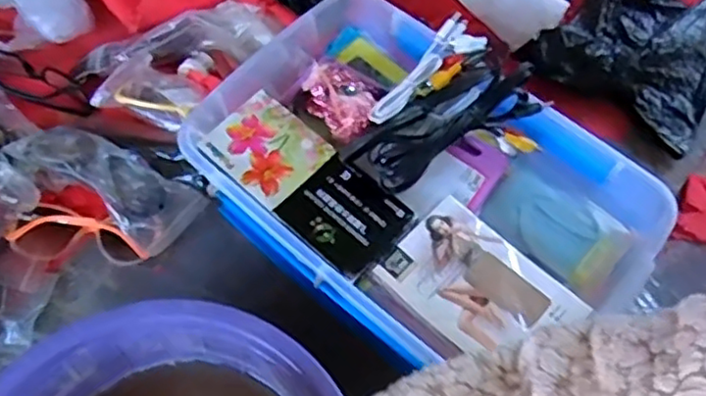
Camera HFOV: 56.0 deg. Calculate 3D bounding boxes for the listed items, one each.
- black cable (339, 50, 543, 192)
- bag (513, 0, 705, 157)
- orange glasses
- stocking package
[{"bbox_3d":[0.074,-0.067,0.550,0.168,0.045,0.069,-29,65,-14],"label":"black cable"},{"bbox_3d":[0.330,-0.205,0.730,0.188,0.048,0.285,28,65,15],"label":"bag"},{"bbox_3d":[-0.252,0.038,0.613,0.123,0.036,0.035,2,61,1],"label":"orange glasses"},{"bbox_3d":[0.099,0.068,0.515,0.135,0.012,0.096,40,69,20],"label":"stocking package"}]

